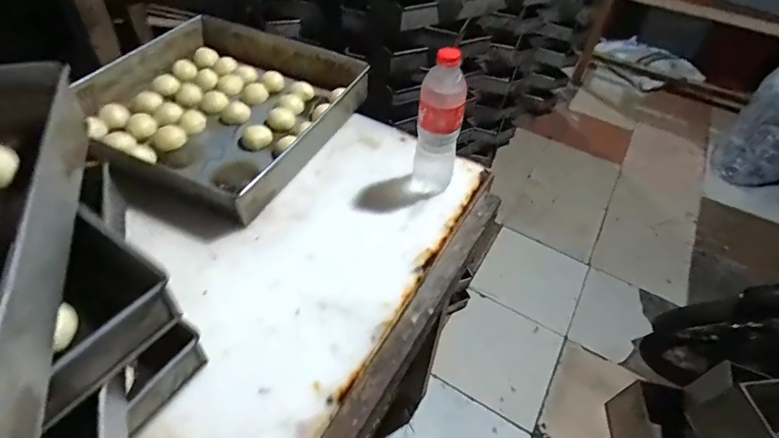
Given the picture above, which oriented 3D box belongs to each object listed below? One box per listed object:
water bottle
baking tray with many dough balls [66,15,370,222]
[{"bbox_3d":[0.073,-0.136,0.656,0.057,0.223,0.056,38,54,26],"label":"water bottle"},{"bbox_3d":[-0.297,-0.211,0.801,0.402,0.078,0.420,22,48,14],"label":"baking tray with many dough balls"}]

